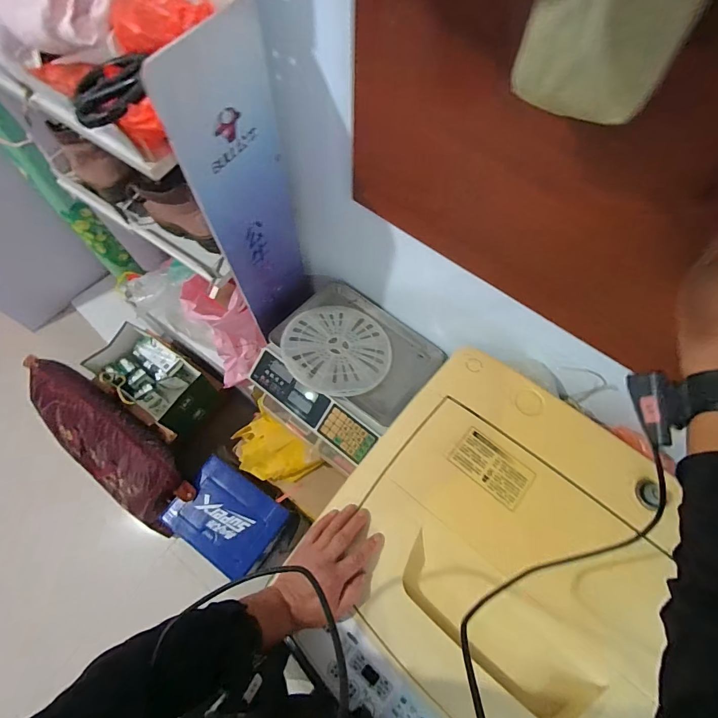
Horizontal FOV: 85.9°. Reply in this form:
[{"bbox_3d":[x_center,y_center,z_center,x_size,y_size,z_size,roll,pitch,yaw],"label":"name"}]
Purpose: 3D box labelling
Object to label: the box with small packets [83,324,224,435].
[{"bbox_3d":[-0.605,0.071,1.173,0.318,0.199,0.183,32,69,12],"label":"box with small packets"}]

